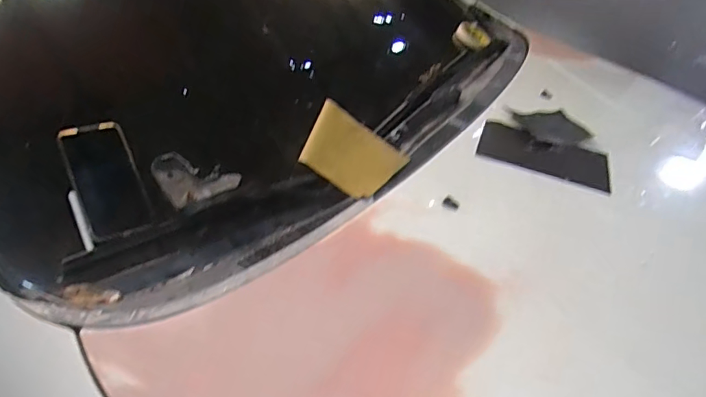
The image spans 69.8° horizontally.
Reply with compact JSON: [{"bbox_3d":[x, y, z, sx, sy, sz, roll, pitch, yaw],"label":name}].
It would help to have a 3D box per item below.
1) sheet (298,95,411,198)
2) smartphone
[{"bbox_3d":[-0.012,-0.081,0.825,0.178,0.008,0.148,36,49,16],"label":"sheet"},{"bbox_3d":[-0.325,-0.030,0.665,0.080,0.017,0.172,-20,69,-25],"label":"smartphone"}]

